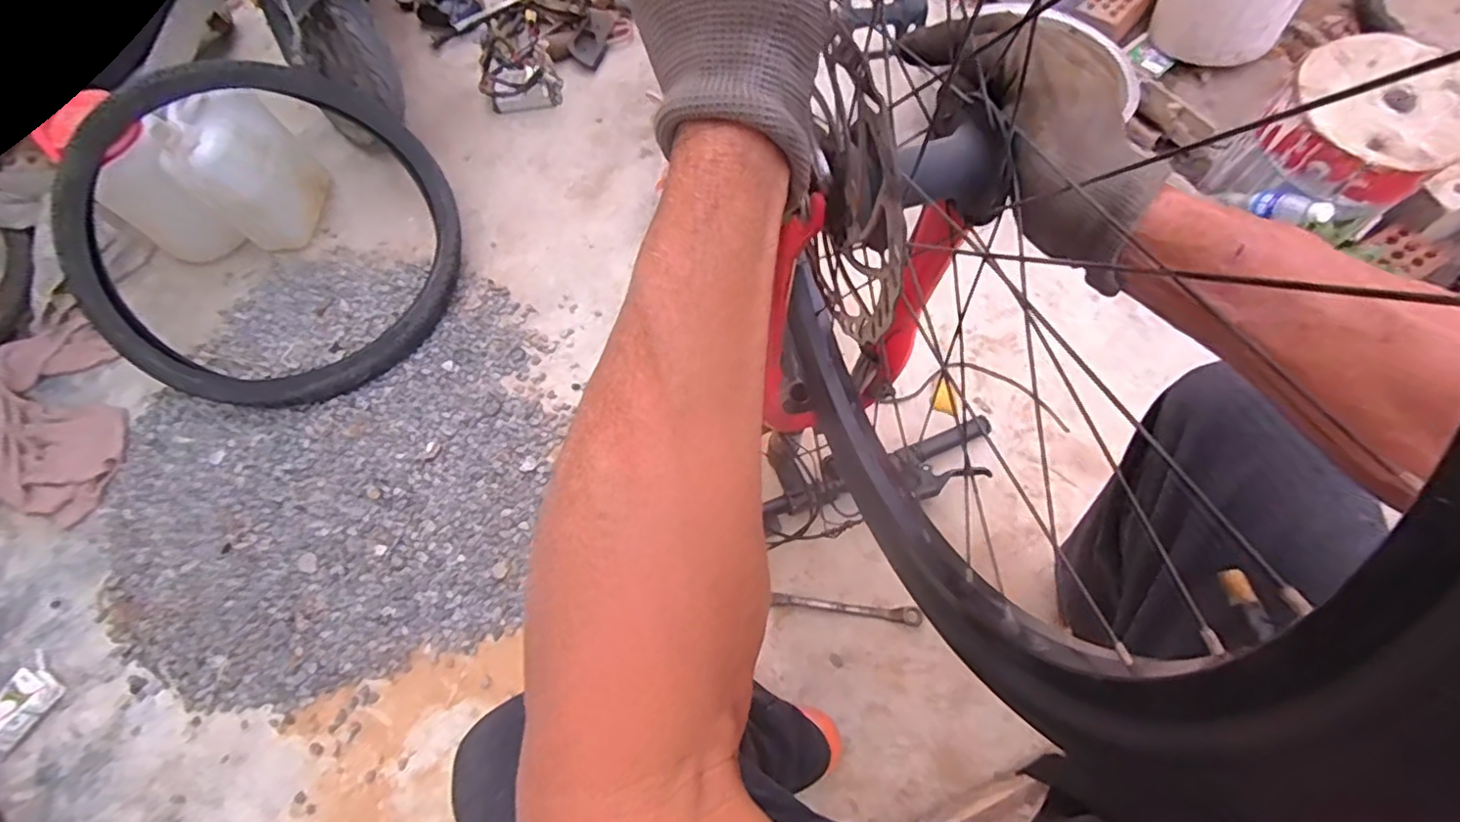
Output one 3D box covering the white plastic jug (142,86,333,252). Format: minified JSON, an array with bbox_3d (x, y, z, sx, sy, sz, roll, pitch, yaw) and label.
[{"bbox_3d":[-0.886,-0.457,1.156,0.127,0.262,0.200,0,67,4],"label":"white plastic jug"}]

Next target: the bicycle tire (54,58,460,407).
[{"bbox_3d":[-0.769,-0.304,1.066,0.576,0.056,0.577,2,84,-18],"label":"bicycle tire"}]

